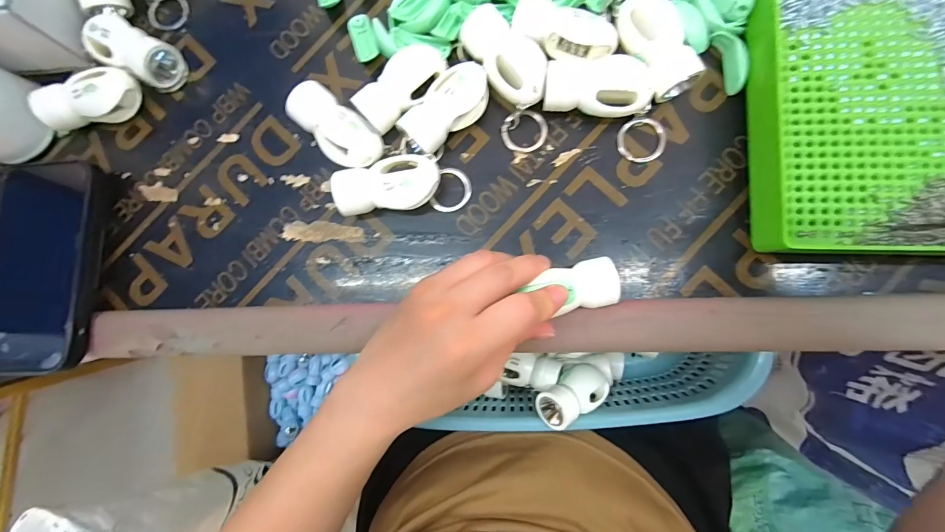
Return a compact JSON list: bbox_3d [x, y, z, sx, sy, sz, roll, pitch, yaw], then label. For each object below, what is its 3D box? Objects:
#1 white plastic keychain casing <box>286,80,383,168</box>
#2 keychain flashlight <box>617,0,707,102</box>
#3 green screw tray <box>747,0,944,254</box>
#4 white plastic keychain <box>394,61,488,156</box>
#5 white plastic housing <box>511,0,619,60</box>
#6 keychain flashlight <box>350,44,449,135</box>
[{"bbox_3d":[-0.092,-0.092,0.271,0.065,0.030,0.033,41,92,8],"label":"white plastic keychain casing"},{"bbox_3d":[0.118,-0.141,0.254,0.033,0.018,0.063,-27,84,4],"label":"keychain flashlight"},{"bbox_3d":[0.248,-0.132,0.236,0.160,0.036,0.251,-1,86,7],"label":"green screw tray"},{"bbox_3d":[-0.014,-0.105,0.265,0.034,0.028,0.067,32,90,8],"label":"white plastic keychain"},{"bbox_3d":[0.060,-0.152,0.258,0.066,0.017,0.030,19,89,8],"label":"white plastic housing"},{"bbox_3d":[-0.047,-0.121,0.269,0.028,0.020,0.065,42,92,8],"label":"keychain flashlight"}]

